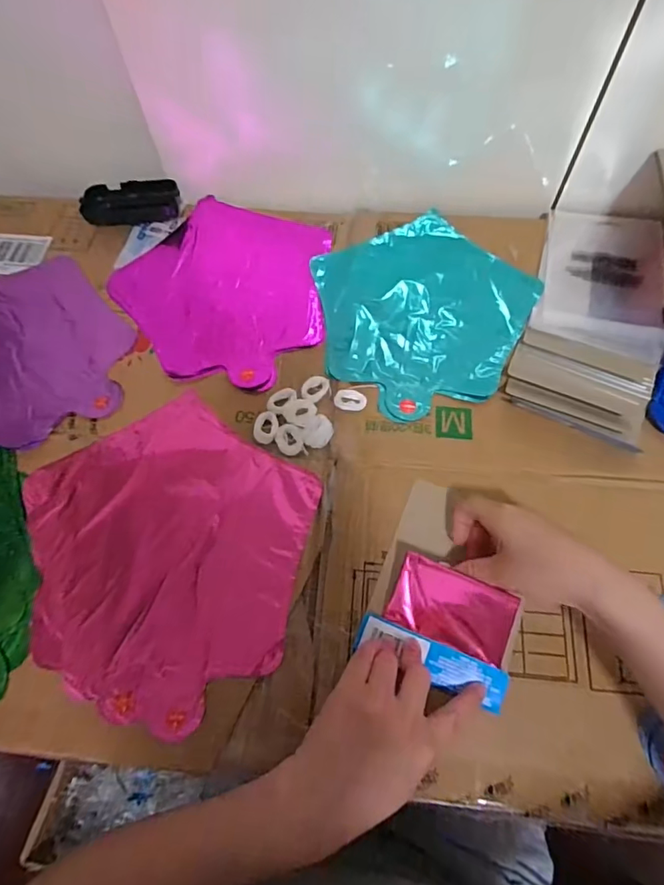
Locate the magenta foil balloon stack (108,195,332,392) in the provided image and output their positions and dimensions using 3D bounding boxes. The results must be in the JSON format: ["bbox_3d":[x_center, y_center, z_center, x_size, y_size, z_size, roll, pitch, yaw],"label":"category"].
[{"bbox_3d":[-0.105,-0.171,0.550,0.229,0.015,0.233,37,70,17],"label":"magenta foil balloon stack"}]

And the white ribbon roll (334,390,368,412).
[{"bbox_3d":[0.017,-0.038,0.470,0.029,0.010,0.019,3,64,3],"label":"white ribbon roll"}]

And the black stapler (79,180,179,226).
[{"bbox_3d":[-0.234,-0.278,0.591,0.110,0.031,0.037,-4,64,-1],"label":"black stapler"}]

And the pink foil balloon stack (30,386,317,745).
[{"bbox_3d":[-0.139,0.086,0.422,0.238,0.014,0.228,29,68,15],"label":"pink foil balloon stack"}]

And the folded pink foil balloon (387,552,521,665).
[{"bbox_3d":[0.090,0.126,0.383,0.089,0.005,0.056,21,101,17],"label":"folded pink foil balloon"}]

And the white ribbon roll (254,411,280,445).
[{"bbox_3d":[-0.060,-0.014,0.462,0.022,0.008,0.030,9,64,6],"label":"white ribbon roll"}]

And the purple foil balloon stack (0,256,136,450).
[{"bbox_3d":[-0.312,-0.095,0.505,0.220,0.014,0.215,-1,64,1],"label":"purple foil balloon stack"}]

